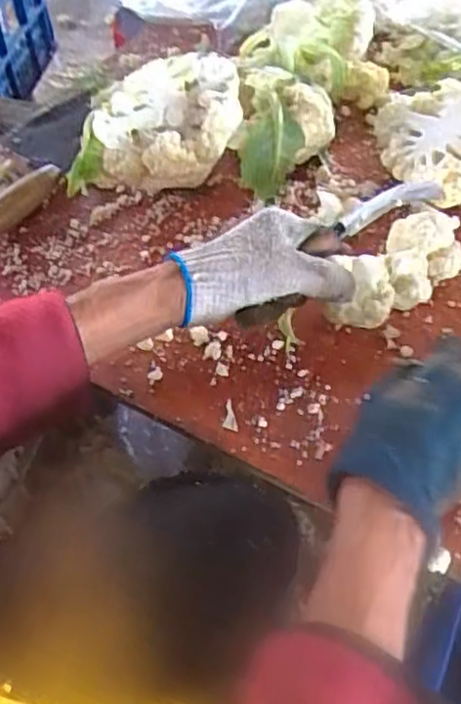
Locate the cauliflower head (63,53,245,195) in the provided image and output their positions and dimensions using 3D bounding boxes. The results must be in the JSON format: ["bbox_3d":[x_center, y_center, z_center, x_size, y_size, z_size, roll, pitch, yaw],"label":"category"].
[{"bbox_3d":[-0.069,-0.206,0.625,0.149,0.094,0.122,3,54,2],"label":"cauliflower head"}]

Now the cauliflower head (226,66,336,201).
[{"bbox_3d":[0.051,-0.216,0.646,0.096,0.071,0.108,7,54,5],"label":"cauliflower head"}]

